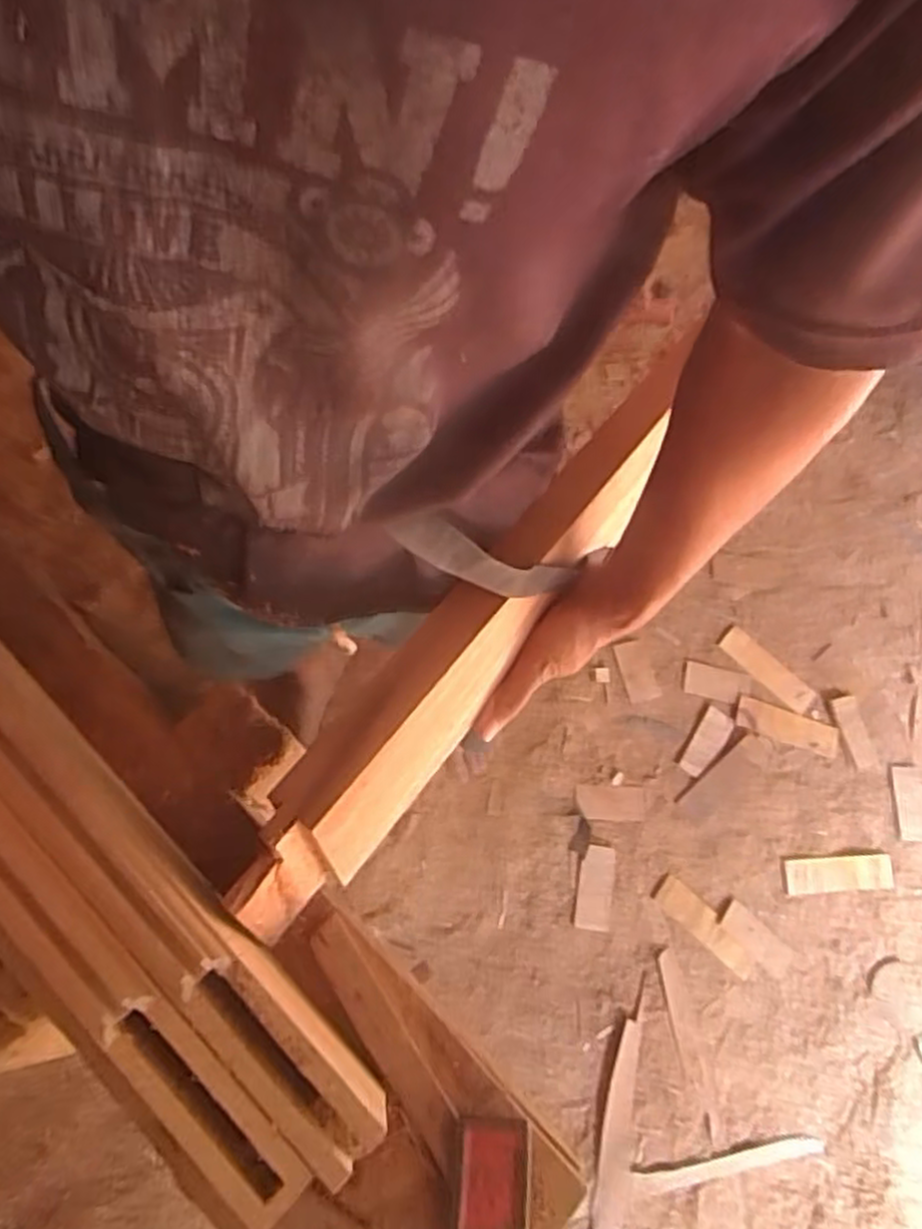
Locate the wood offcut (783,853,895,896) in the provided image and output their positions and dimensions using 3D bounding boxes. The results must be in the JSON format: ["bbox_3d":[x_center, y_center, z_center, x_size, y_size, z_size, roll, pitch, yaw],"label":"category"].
[{"bbox_3d":[0.615,0.424,1.227,0.176,0.016,0.055,-2,71,-7],"label":"wood offcut"}]

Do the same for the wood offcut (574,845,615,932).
[{"bbox_3d":[0.212,0.432,1.189,0.054,0.025,0.124,11,70,-3],"label":"wood offcut"}]

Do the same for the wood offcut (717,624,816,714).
[{"bbox_3d":[0.560,0.098,1.379,0.190,0.009,0.057,44,72,9],"label":"wood offcut"}]

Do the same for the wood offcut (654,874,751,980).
[{"bbox_3d":[0.382,0.479,1.165,0.168,0.012,0.055,42,71,8],"label":"wood offcut"}]

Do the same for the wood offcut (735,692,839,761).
[{"bbox_3d":[0.581,0.199,1.341,0.182,0.013,0.060,20,70,0],"label":"wood offcut"}]

